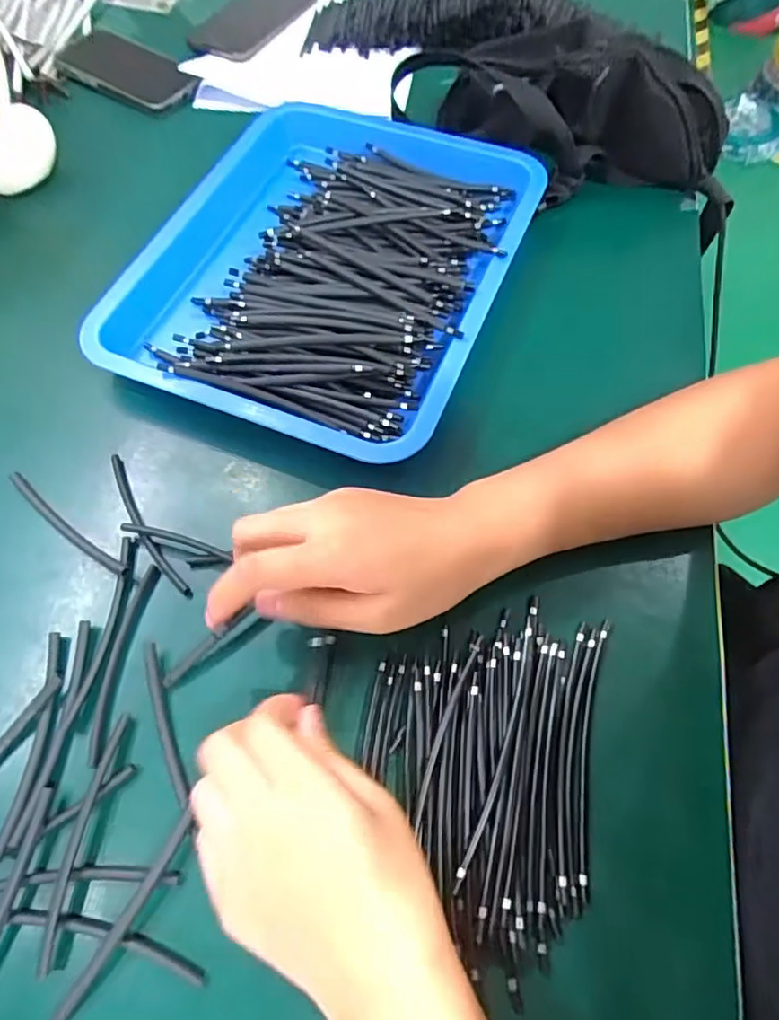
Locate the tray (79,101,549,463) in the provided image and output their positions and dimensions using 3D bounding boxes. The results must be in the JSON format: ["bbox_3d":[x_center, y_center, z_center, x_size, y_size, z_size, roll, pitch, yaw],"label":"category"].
[{"bbox_3d":[-0.051,-0.201,0.464,0.280,0.036,0.333,20,65,10],"label":"tray"}]

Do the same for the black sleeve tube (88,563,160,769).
[{"bbox_3d":[-0.157,0.086,0.342,0.013,0.007,0.112,7,64,4],"label":"black sleeve tube"}]

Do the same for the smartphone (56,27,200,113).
[{"bbox_3d":[-0.269,-0.453,0.601,0.169,0.012,0.084,32,68,15],"label":"smartphone"}]

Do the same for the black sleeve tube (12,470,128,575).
[{"bbox_3d":[-0.207,0.011,0.376,0.113,0.011,0.012,34,69,16],"label":"black sleeve tube"}]

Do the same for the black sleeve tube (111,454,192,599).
[{"bbox_3d":[-0.157,0.009,0.377,0.012,0.008,0.117,-31,67,-14],"label":"black sleeve tube"}]

